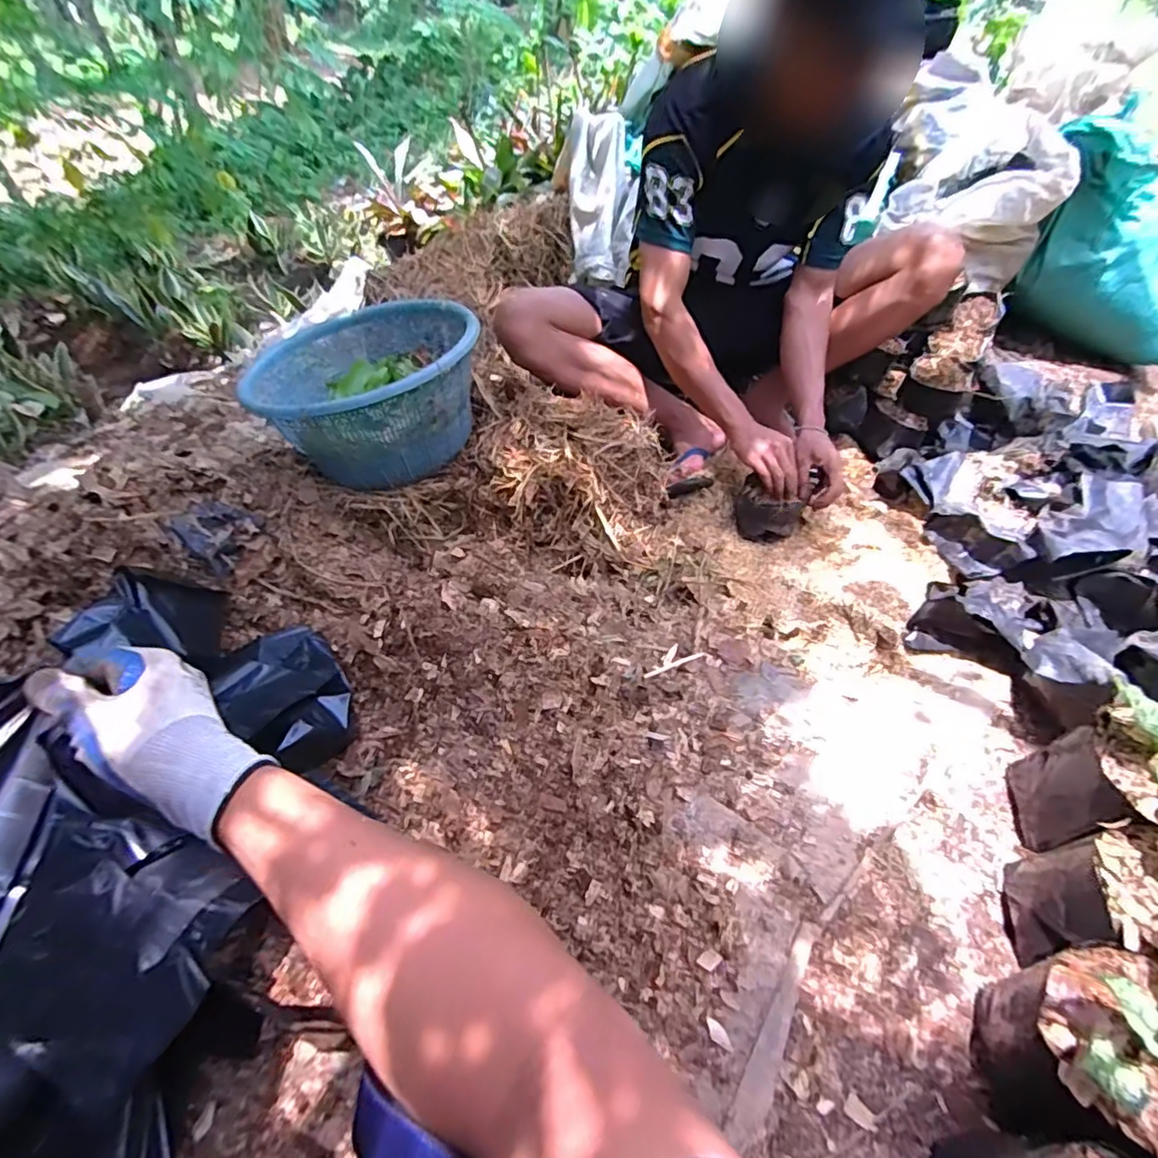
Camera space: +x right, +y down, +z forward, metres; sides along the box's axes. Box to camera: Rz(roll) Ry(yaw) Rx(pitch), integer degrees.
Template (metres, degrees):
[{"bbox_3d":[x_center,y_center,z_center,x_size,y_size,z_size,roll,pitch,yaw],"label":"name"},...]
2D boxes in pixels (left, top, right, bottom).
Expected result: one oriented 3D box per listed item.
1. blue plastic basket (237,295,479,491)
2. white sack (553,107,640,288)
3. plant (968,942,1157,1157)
[{"bbox_3d":[-0.335,-0.307,0.971,0.332,0.179,0.269,-18,51,-16],"label":"blue plastic basket"},{"bbox_3d":[0.043,-0.914,1.439,0.163,0.118,0.483,-5,80,-6],"label":"white sack"},{"bbox_3d":[0.489,0.432,0.565,0.146,0.228,0.180,11,49,9],"label":"plant"}]

